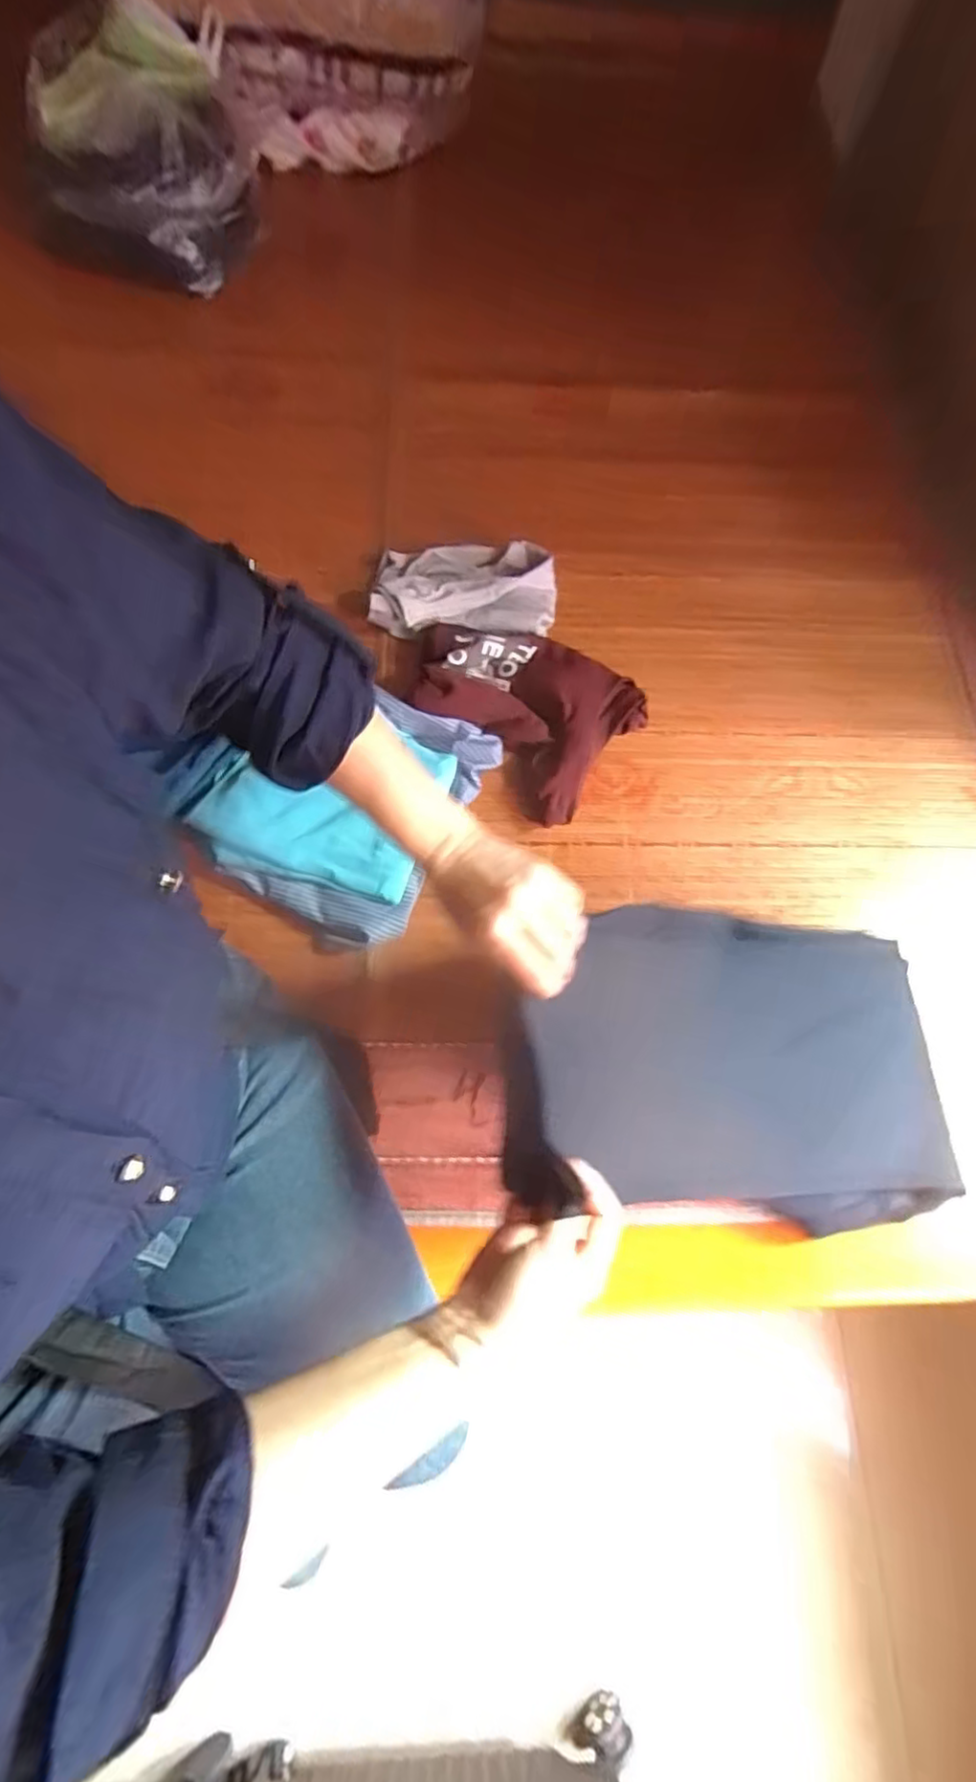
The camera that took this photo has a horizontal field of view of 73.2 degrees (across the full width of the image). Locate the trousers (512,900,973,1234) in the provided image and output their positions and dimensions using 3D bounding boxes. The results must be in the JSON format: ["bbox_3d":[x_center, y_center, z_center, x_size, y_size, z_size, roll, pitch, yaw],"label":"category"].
[{"bbox_3d":[0.205,0.148,0.564,0.402,0.050,0.247,6,77,-15],"label":"trousers"}]

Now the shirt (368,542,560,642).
[{"bbox_3d":[-0.026,-0.346,0.763,0.202,0.058,0.123,6,71,0],"label":"shirt"}]

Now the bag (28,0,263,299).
[{"bbox_3d":[-0.447,-0.949,0.856,0.254,0.176,0.287,-3,71,-6],"label":"bag"}]

